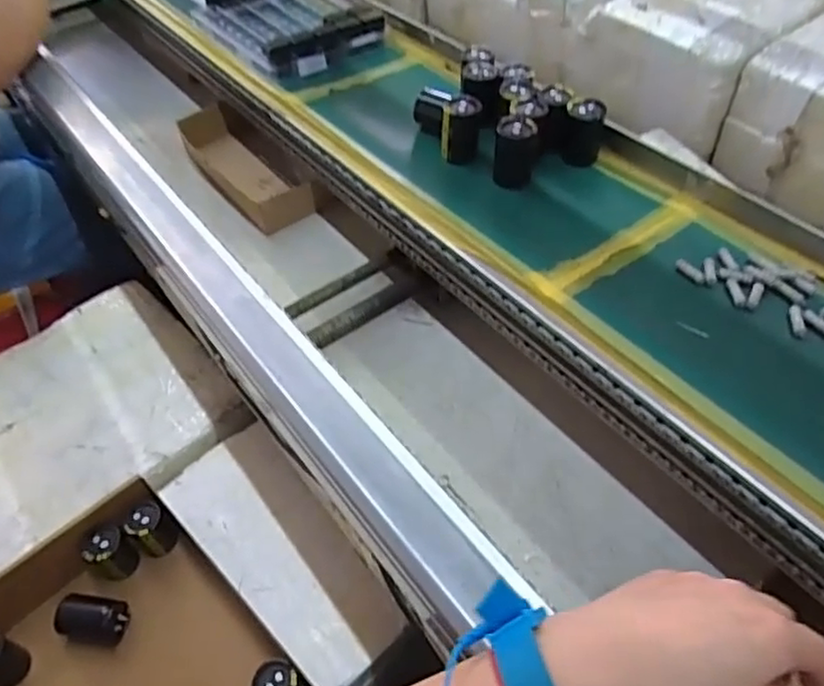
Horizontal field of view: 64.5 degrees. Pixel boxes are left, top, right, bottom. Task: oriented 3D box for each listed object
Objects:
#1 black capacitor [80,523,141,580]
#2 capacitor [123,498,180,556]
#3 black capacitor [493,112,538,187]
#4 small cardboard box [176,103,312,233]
[{"bbox_3d":[-0.276,0.193,0.600,0.028,0.054,0.034,31,58,26],"label":"black capacitor"},{"bbox_3d":[-0.244,0.175,0.613,0.030,0.056,0.033,-1,50,2],"label":"capacitor"},{"bbox_3d":[0.093,-0.175,0.589,0.034,0.055,0.035,7,48,8],"label":"black capacitor"},{"bbox_3d":[-0.216,-0.219,0.806,0.076,0.041,0.248,-32,55,-22],"label":"small cardboard box"}]

